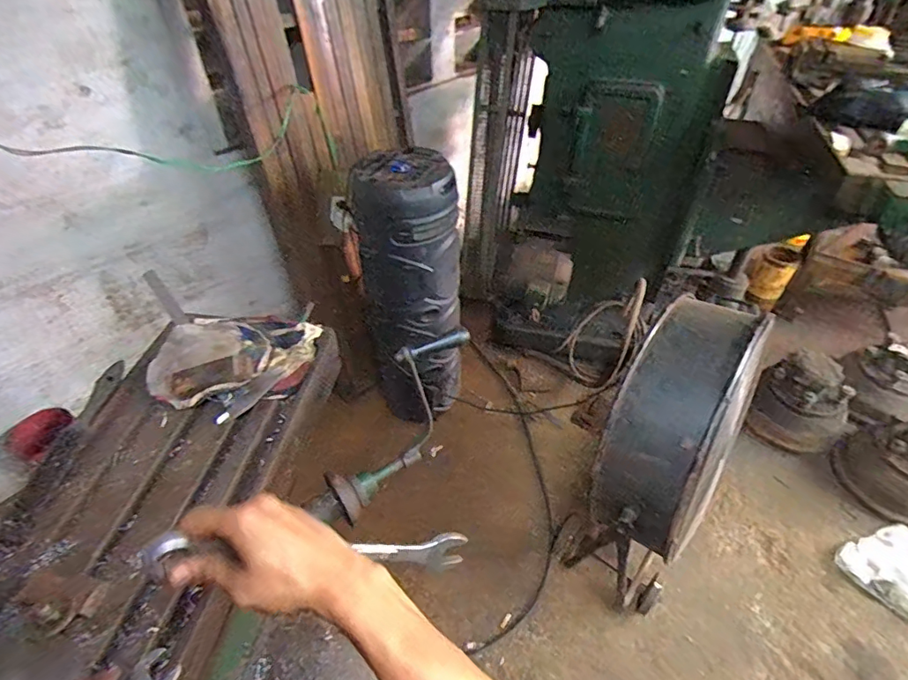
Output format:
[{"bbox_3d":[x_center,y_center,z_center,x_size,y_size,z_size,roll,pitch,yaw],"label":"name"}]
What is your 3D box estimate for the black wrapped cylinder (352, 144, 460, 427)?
[{"bbox_3d":[-0.123,-0.133,1.566,0.267,0.819,0.247,-7,46,-5],"label":"black wrapped cylinder"}]

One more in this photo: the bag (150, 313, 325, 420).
[{"bbox_3d":[-0.322,0.021,0.726,0.222,0.047,0.198,5,46,6],"label":"bag"}]

